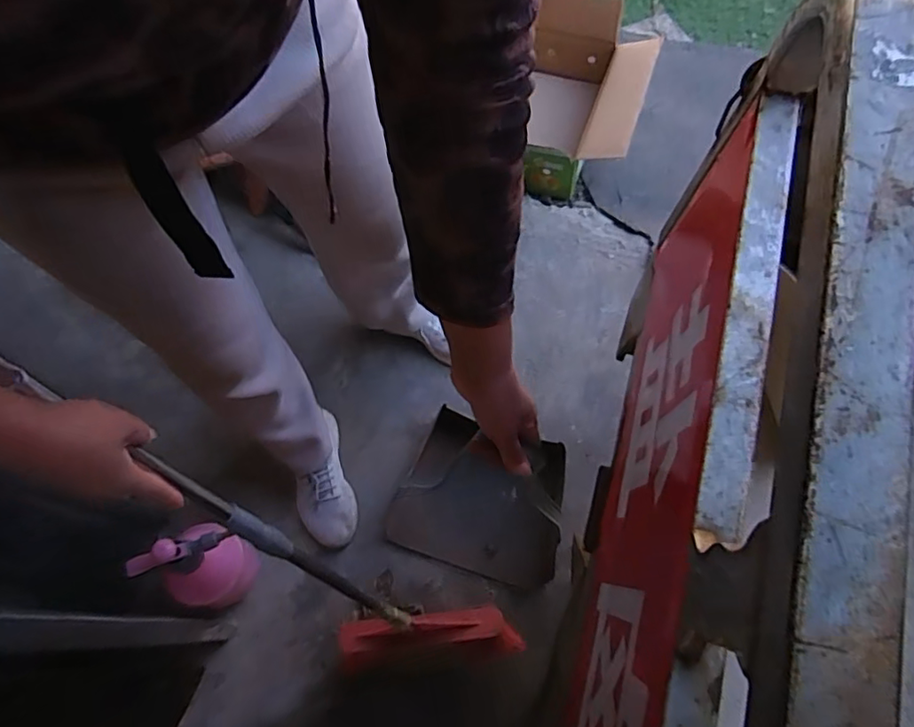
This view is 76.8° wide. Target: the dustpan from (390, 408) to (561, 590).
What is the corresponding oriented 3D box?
[{"bbox_3d":[0.050,0.254,1.105,0.314,0.088,0.268,16,68,8],"label":"dustpan"}]

